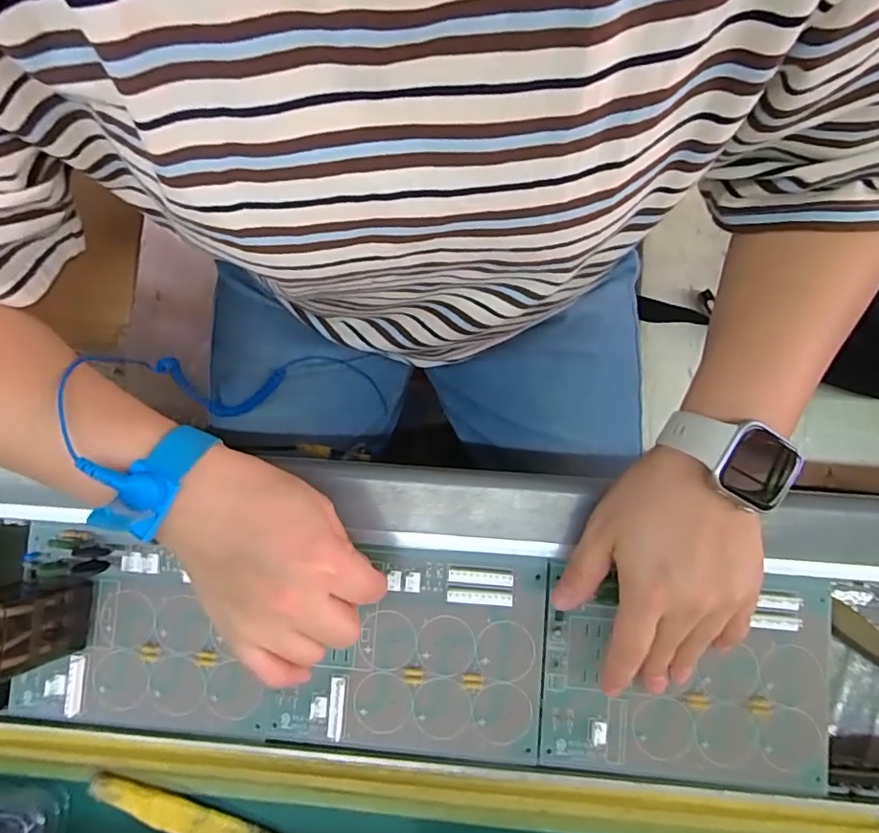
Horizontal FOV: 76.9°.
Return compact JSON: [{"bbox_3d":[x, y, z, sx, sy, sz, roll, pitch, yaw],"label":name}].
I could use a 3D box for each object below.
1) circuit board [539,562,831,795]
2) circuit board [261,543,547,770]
[{"bbox_3d":[0.147,0.154,0.332,0.167,0.008,0.120,4,87,3],"label":"circuit board"},{"bbox_3d":[-0.017,0.144,0.340,0.158,0.005,0.121,4,88,2],"label":"circuit board"}]

